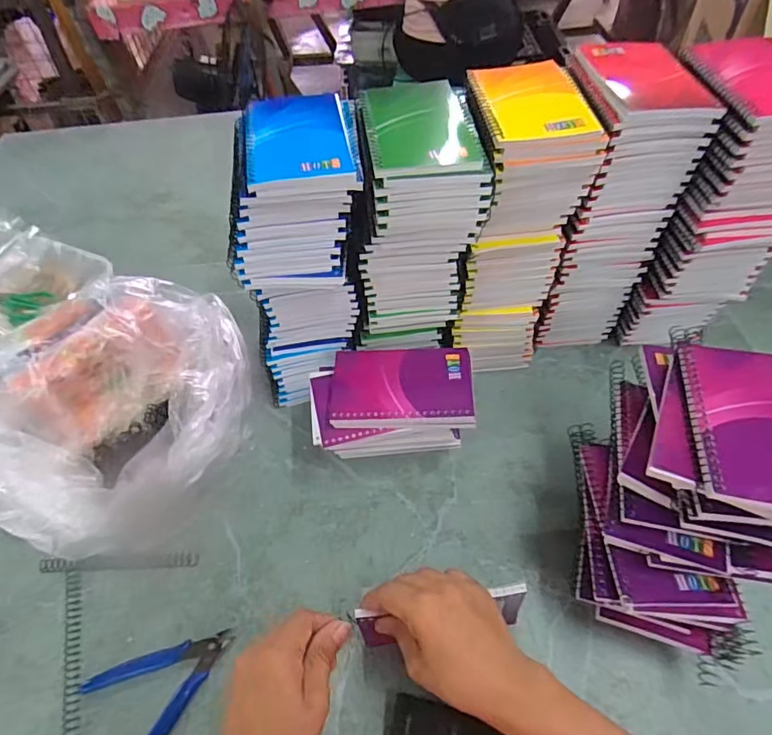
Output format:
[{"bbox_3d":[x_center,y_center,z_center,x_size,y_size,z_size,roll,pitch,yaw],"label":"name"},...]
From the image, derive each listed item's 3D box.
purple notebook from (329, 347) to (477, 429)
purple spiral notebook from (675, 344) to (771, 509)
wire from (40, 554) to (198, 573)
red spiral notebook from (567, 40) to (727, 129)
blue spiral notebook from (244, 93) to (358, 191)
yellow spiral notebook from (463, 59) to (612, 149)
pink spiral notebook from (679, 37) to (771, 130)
[{"bbox_3d":[0.014,0.019,0.467,0.129,0.018,0.077,1,53,5],"label":"purple notebook"},{"bbox_3d":[0.235,0.032,0.315,0.078,0.009,0.128,8,46,15],"label":"purple spiral notebook"},{"bbox_3d":[-0.254,0.183,0.472,0.148,0.010,0.012,-3,53,2],"label":"wire"},{"bbox_3d":[0.217,-0.246,0.425,0.099,0.010,0.130,-4,53,1],"label":"red spiral notebook"},{"bbox_3d":[-0.071,-0.188,0.406,0.080,0.010,0.127,-10,53,-4],"label":"blue spiral notebook"},{"bbox_3d":[0.121,-0.219,0.413,0.089,0.012,0.119,-6,53,-1],"label":"yellow spiral notebook"},{"bbox_3d":[0.307,-0.240,0.410,0.085,0.015,0.129,-10,58,3],"label":"pink spiral notebook"}]

